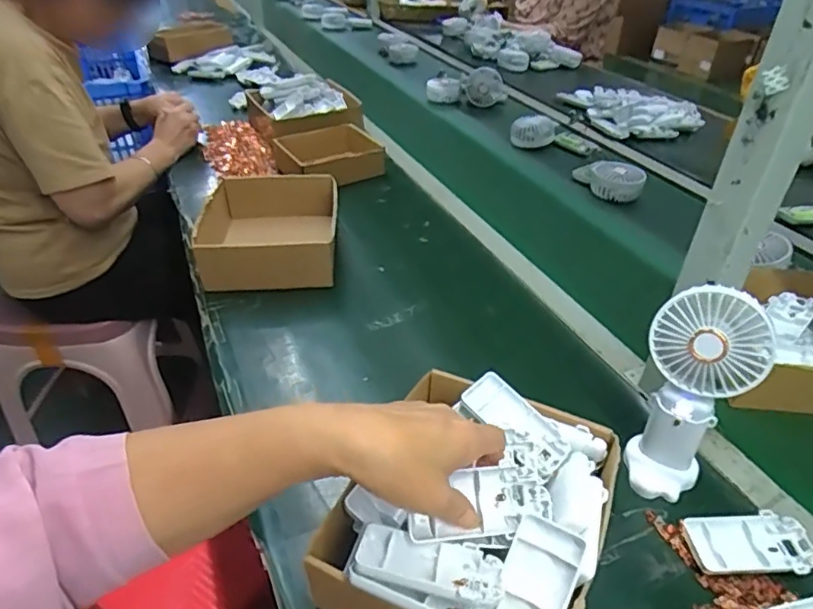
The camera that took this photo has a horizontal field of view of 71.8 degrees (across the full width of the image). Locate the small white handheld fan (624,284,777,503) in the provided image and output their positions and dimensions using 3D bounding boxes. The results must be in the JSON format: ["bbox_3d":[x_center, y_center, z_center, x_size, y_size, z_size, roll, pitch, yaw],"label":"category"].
[{"bbox_3d":[0.237,0.078,0.466,0.075,0.182,0.060,8,38,11],"label":"small white handheld fan"}]

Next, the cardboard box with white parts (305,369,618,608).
[{"bbox_3d":[0.056,0.160,0.436,0.174,0.100,0.211,19,41,23],"label":"cardboard box with white parts"}]

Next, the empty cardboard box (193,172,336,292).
[{"bbox_3d":[-0.194,-0.111,0.807,0.177,0.069,0.223,-4,37,-5],"label":"empty cardboard box"}]

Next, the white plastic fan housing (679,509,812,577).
[{"bbox_3d":[0.277,0.197,0.456,0.095,0.018,0.048,-4,37,-4],"label":"white plastic fan housing"}]

